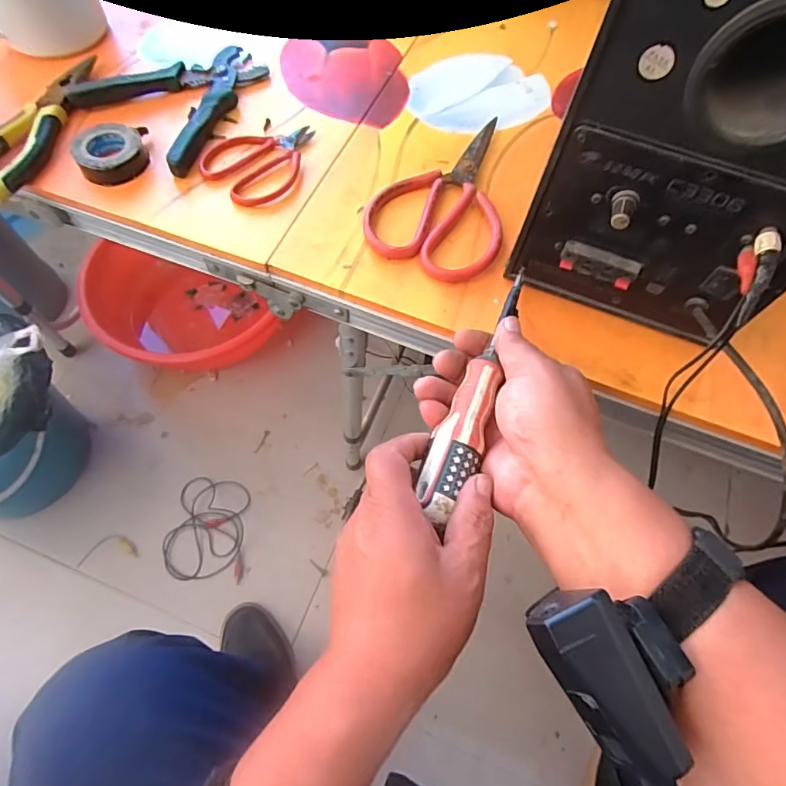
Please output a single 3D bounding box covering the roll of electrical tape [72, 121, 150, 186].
[{"bbox_3d":[-0.232,-0.200,0.414,0.047,0.024,0.060,3,64,0],"label":"roll of electrical tape"}]

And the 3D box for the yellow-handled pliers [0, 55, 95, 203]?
[{"bbox_3d":[-0.298,-0.226,0.424,0.041,0.029,0.172,15,65,5],"label":"yellow-handled pliers"}]

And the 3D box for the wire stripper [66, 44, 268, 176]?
[{"bbox_3d":[-0.197,-0.275,0.447,0.128,0.023,0.160,25,66,10],"label":"wire stripper"}]

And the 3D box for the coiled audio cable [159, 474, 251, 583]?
[{"bbox_3d":[-0.302,0.220,0.811,0.125,0.014,0.159,0,64,-2],"label":"coiled audio cable"}]

